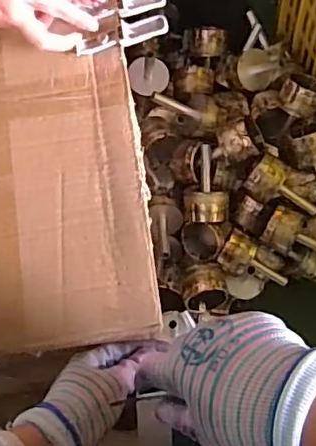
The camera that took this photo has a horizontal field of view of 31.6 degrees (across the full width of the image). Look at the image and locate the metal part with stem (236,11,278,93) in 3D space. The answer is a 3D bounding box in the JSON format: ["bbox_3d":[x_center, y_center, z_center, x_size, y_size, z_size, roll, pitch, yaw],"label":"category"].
[{"bbox_3d":[0.157,-0.266,0.872,0.060,0.045,0.135,5,56,3],"label":"metal part with stem"}]

